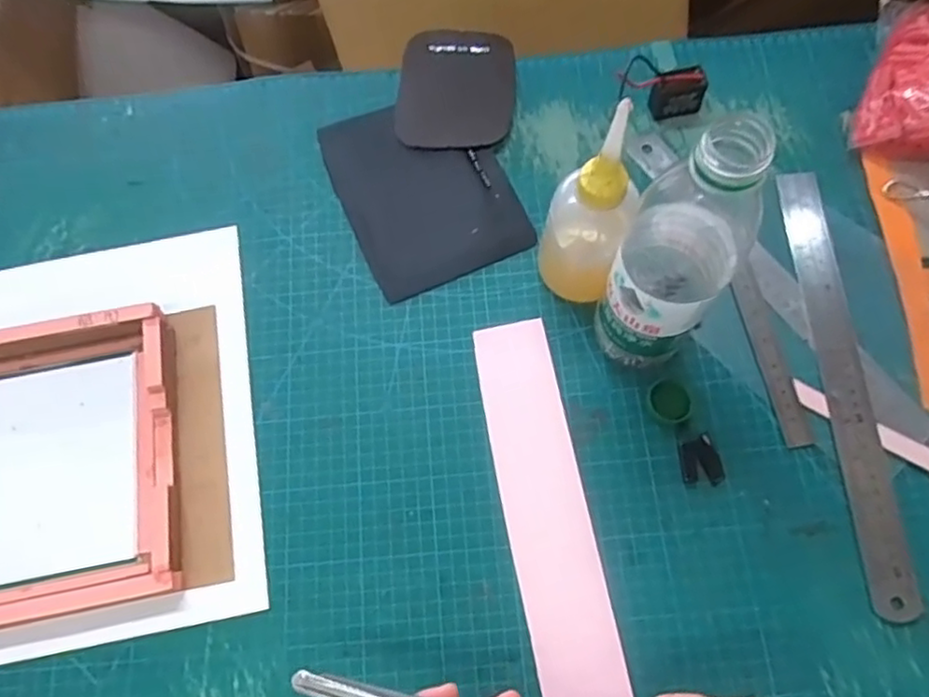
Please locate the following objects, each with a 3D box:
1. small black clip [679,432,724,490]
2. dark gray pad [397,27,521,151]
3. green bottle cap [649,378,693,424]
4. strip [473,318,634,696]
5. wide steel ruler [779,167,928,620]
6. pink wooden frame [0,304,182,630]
[{"bbox_3d":[0.159,0.076,0.446,0.026,0.005,0.033,-12,70,-2],"label":"small black clip"},{"bbox_3d":[-0.007,-0.227,0.568,0.101,0.004,0.126,0,70,3],"label":"dark gray pad"},{"bbox_3d":[0.143,0.036,0.458,0.027,0.009,0.031,-6,70,0],"label":"green bottle cap"},{"bbox_3d":[0.055,0.109,0.438,0.056,0.007,0.269,-12,69,2],"label":"strip"},{"bbox_3d":[0.266,0.016,0.464,0.032,0.004,0.321,-3,70,2],"label":"wide steel ruler"},{"bbox_3d":[-0.346,0.090,0.455,0.292,0.032,0.205,-10,70,-1],"label":"pink wooden frame"}]

